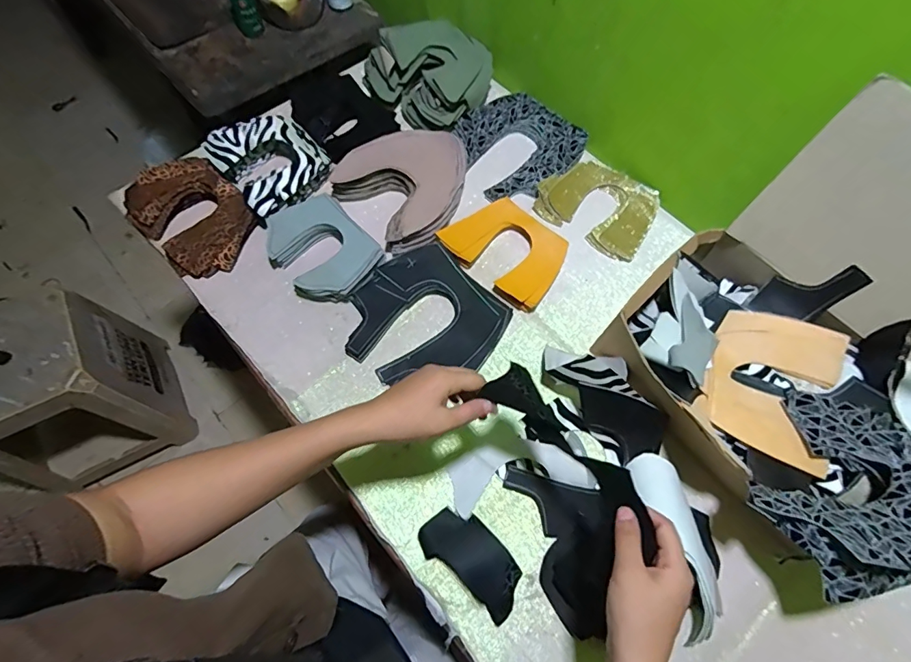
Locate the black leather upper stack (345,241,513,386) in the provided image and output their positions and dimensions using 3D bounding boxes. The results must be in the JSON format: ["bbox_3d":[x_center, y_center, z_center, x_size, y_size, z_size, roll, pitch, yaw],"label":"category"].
[{"bbox_3d":[-0.043,-0.015,0.616,0.187,0.023,0.184,42,73,17],"label":"black leather upper stack"}]

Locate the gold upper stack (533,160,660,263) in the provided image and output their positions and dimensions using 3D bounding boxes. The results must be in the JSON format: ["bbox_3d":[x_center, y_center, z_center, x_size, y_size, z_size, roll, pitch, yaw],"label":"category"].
[{"bbox_3d":[0.217,-0.192,0.703,0.165,0.023,0.130,33,70,14],"label":"gold upper stack"}]

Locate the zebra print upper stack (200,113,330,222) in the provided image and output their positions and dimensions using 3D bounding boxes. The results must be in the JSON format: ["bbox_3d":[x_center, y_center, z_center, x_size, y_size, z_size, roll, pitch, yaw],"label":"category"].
[{"bbox_3d":[-0.272,-0.254,0.701,0.137,0.049,0.161,-38,71,-15],"label":"zebra print upper stack"}]

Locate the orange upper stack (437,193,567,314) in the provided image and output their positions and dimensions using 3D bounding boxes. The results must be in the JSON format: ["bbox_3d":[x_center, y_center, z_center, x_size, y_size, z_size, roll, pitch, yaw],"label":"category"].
[{"bbox_3d":[0.073,-0.115,0.663,0.164,0.030,0.115,39,72,16],"label":"orange upper stack"}]

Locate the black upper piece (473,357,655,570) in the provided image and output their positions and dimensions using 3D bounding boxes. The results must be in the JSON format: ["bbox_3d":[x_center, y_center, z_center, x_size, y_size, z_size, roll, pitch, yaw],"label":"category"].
[{"bbox_3d":[0.102,0.104,0.407,0.040,0.022,0.183,-40,71,-16],"label":"black upper piece"}]

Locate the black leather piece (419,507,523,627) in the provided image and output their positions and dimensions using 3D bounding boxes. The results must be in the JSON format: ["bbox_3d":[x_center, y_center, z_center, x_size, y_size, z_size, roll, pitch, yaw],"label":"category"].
[{"bbox_3d":[0.020,0.243,0.503,0.118,0.023,0.062,37,71,15],"label":"black leather piece"}]

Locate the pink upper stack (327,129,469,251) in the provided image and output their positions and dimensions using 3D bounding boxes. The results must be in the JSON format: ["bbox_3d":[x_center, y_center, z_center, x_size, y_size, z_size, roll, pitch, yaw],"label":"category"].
[{"bbox_3d":[-0.067,-0.223,0.688,0.181,0.037,0.176,-39,72,-15],"label":"pink upper stack"}]

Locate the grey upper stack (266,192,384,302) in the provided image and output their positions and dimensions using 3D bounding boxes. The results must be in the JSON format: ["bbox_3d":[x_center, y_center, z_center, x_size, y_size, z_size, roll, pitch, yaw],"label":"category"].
[{"bbox_3d":[-0.187,-0.115,0.649,0.123,0.039,0.162,-40,72,-16],"label":"grey upper stack"}]

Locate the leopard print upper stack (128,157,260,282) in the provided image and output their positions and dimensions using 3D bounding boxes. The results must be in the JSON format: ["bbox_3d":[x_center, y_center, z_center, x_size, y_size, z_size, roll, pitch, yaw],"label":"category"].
[{"bbox_3d":[-0.373,-0.164,0.670,0.181,0.045,0.134,42,73,16],"label":"leopard print upper stack"}]

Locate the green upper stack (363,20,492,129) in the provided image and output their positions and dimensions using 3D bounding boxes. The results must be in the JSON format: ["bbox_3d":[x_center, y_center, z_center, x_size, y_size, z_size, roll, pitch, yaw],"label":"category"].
[{"bbox_3d":[-0.038,-0.429,0.768,0.185,0.082,0.175,35,71,14],"label":"green upper stack"}]

